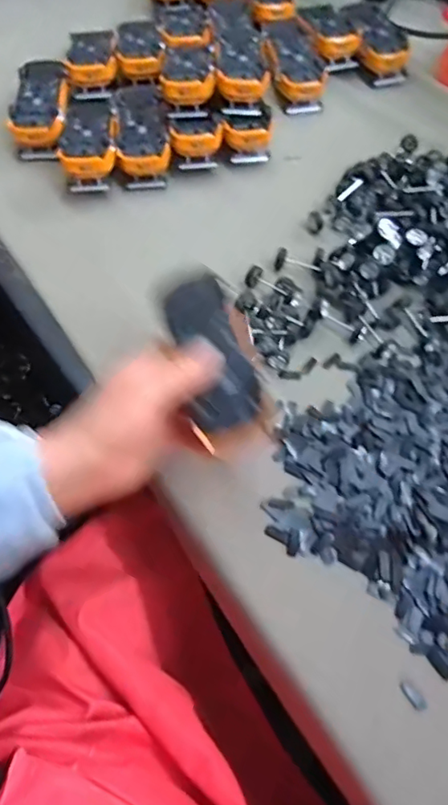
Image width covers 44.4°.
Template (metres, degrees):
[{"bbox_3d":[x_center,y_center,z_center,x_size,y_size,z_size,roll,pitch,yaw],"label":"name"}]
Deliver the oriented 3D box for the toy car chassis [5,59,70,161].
[{"bbox_3d":[-0.199,-0.327,0.602,0.055,0.034,0.143,-3,62,-2],"label":"toy car chassis"}]

